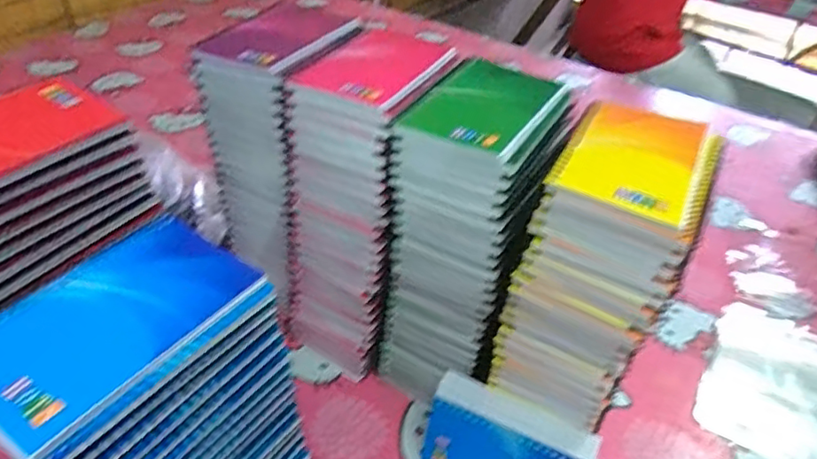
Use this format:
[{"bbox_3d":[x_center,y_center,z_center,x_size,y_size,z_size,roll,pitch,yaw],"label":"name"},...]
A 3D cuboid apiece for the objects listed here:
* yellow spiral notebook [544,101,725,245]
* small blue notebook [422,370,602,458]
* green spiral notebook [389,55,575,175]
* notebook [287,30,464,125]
[{"bbox_3d":[0.154,-0.047,0.389,0.093,0.011,0.118,21,42,19],"label":"yellow spiral notebook"},{"bbox_3d":[0.078,0.182,0.478,0.129,0.088,0.016,21,20,17],"label":"small blue notebook"},{"bbox_3d":[0.060,-0.091,0.433,0.092,0.011,0.130,22,43,20],"label":"green spiral notebook"},{"bbox_3d":[-0.020,-0.134,0.474,0.099,0.009,0.137,21,42,18],"label":"notebook"}]

